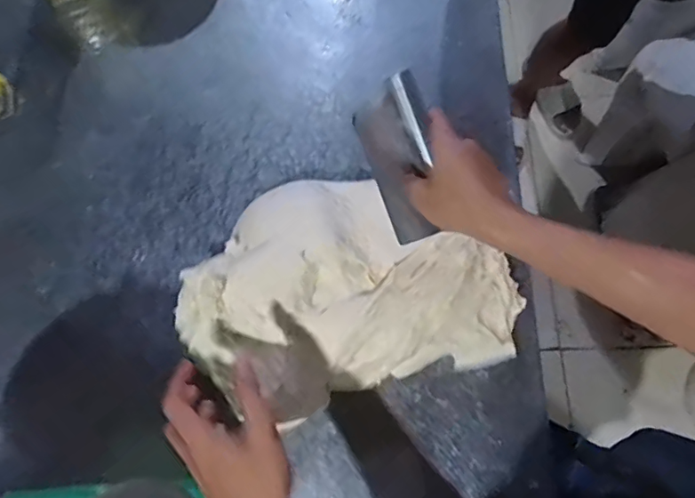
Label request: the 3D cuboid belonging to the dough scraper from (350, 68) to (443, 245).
[{"bbox_3d":[0.055,-0.085,0.503,0.014,0.097,0.150,-22,91,-33],"label":"dough scraper"}]

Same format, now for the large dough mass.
[{"bbox_3d":[-0.003,0.039,0.580,0.347,0.098,0.244,-16,74,-5],"label":"large dough mass"}]

